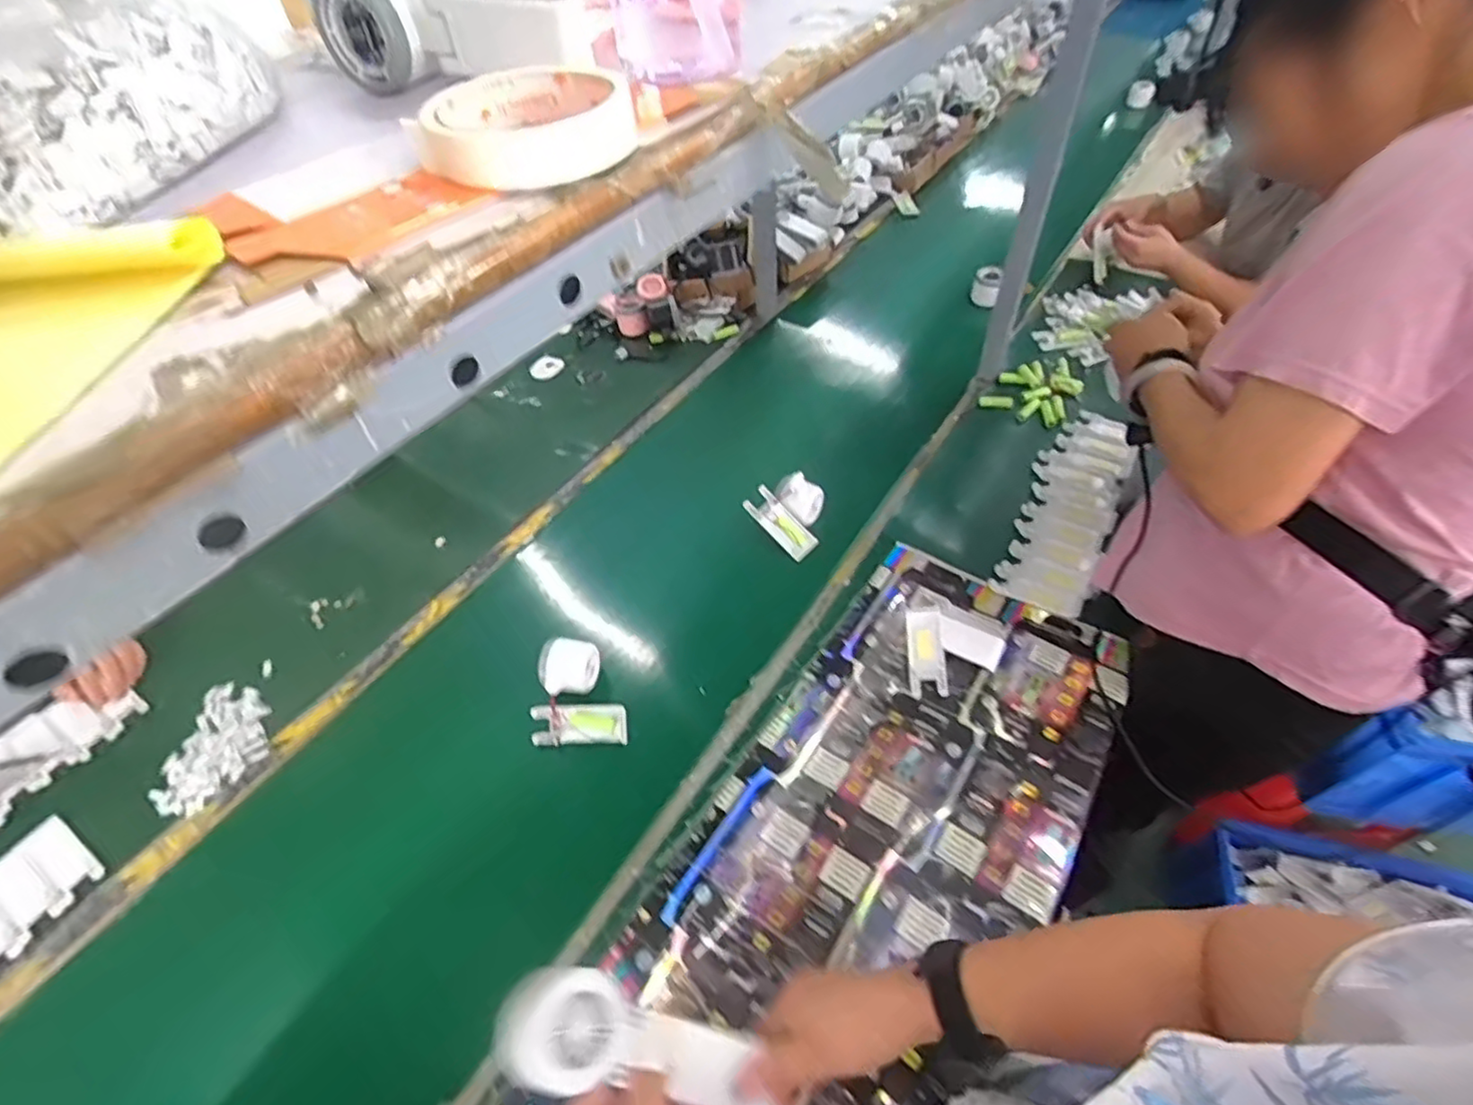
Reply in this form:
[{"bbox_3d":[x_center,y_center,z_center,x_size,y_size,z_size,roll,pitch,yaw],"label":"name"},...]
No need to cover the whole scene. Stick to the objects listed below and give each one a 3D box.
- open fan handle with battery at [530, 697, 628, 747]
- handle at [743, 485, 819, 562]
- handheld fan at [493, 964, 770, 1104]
[{"bbox_3d":[-0.175,0.191,0.747,0.106,0.026,0.044,1,50,4],"label":"open fan handle with battery"},{"bbox_3d":[0.061,-0.038,0.901,0.108,0.028,0.037,46,64,0],"label":"handle"},{"bbox_3d":[-0.057,0.290,0.390,0.158,0.040,0.055,27,53,-13],"label":"handheld fan"}]

